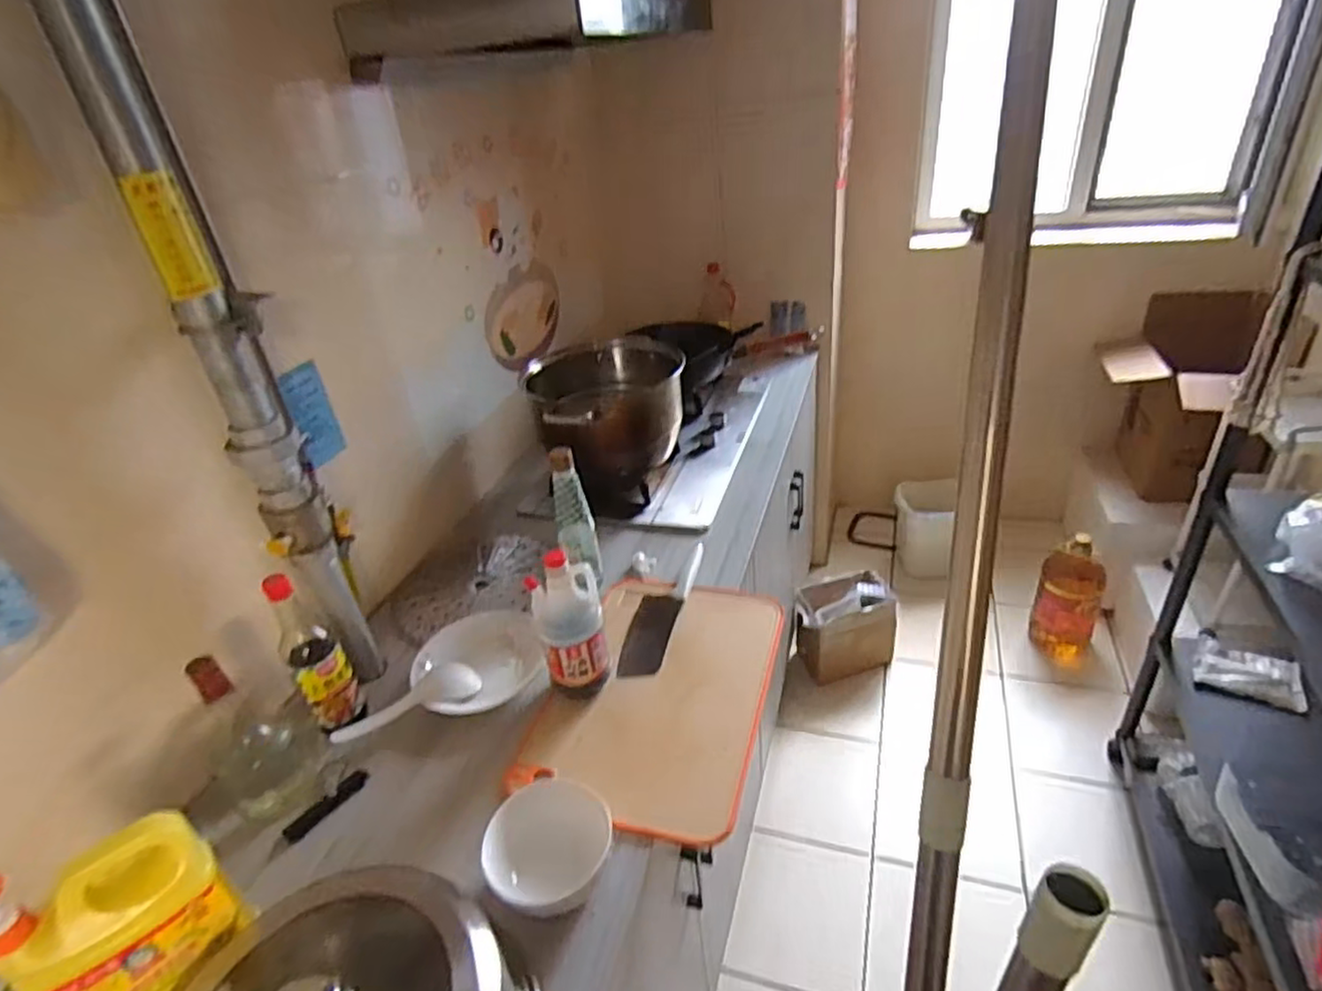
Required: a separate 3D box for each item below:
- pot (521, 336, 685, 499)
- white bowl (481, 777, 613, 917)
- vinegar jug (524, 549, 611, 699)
[{"bbox_3d":[-0.094,-0.153,1.340,0.291,0.225,0.273,-5,31,3],"label":"pot"},{"bbox_3d":[-0.121,0.371,0.733,0.133,0.058,0.120,-20,34,-21],"label":"white bowl"},{"bbox_3d":[-0.119,0.172,0.911,0.087,0.203,0.070,-12,32,-9],"label":"vinegar jug"}]

